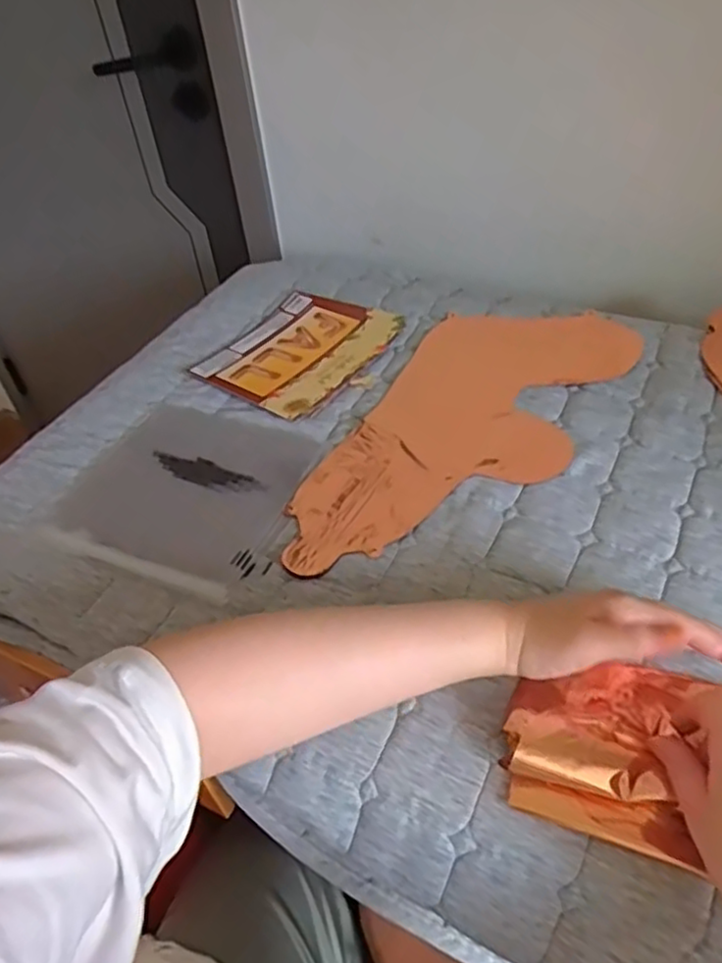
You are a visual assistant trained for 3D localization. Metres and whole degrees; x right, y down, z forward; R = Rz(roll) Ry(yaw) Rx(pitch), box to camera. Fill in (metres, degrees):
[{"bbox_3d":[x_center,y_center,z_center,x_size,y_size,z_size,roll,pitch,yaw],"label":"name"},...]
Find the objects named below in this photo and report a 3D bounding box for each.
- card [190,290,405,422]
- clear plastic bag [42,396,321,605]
[{"bbox_3d":[-0.069,-0.151,0.770,0.166,0.007,0.206,22,52,26],"label":"card"},{"bbox_3d":[-0.160,0.003,0.622,0.201,0.009,0.203,13,47,20],"label":"clear plastic bag"}]

